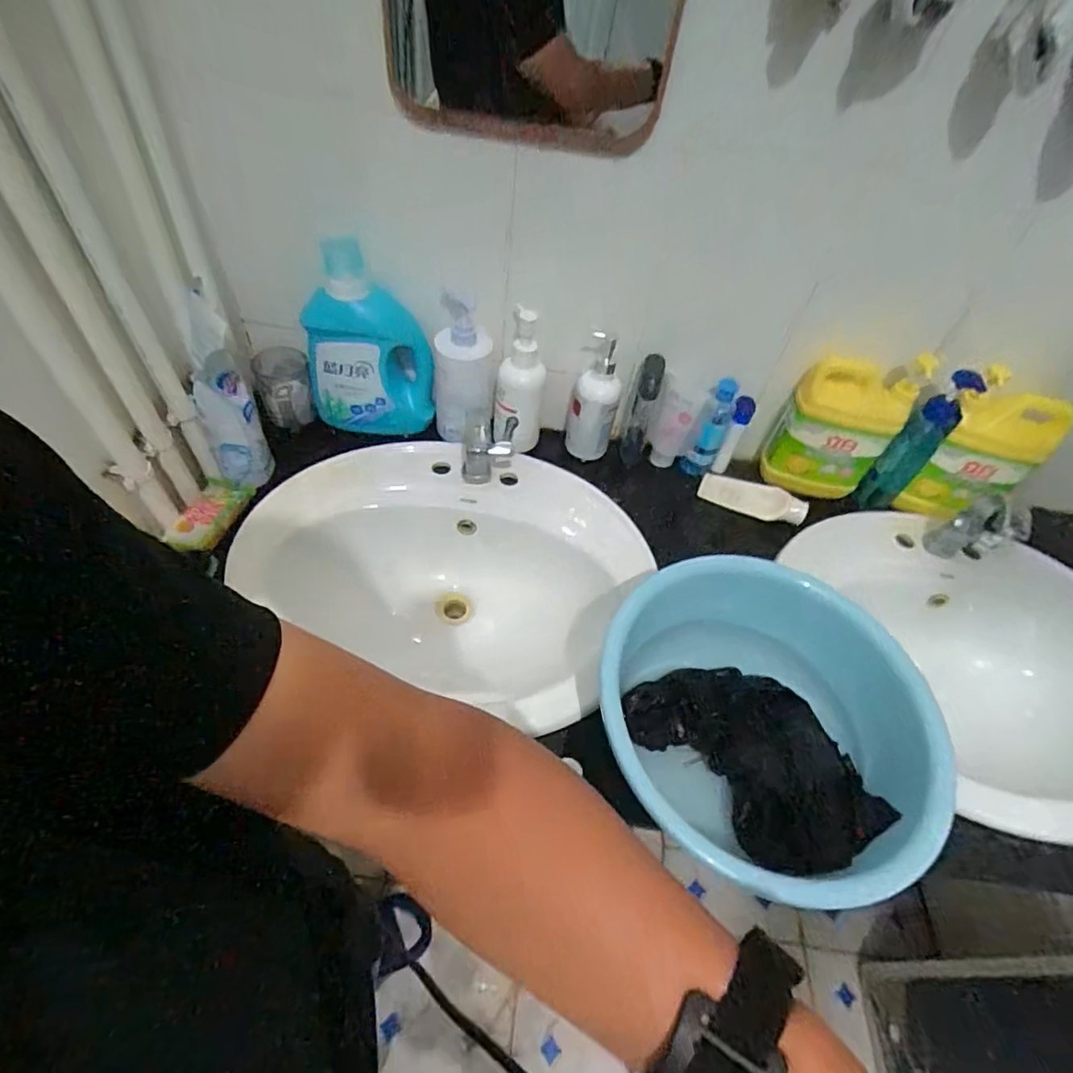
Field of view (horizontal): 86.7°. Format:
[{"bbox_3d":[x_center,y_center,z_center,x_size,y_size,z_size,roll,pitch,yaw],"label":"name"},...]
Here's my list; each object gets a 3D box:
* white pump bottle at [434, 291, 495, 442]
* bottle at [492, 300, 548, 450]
[{"bbox_3d":[-0.108,-0.235,0.833,0.093,0.180,0.093,-10,60,-8],"label":"white pump bottle"},{"bbox_3d":[-0.027,-0.220,0.839,0.071,0.217,0.058,-1,59,-3],"label":"bottle"}]

